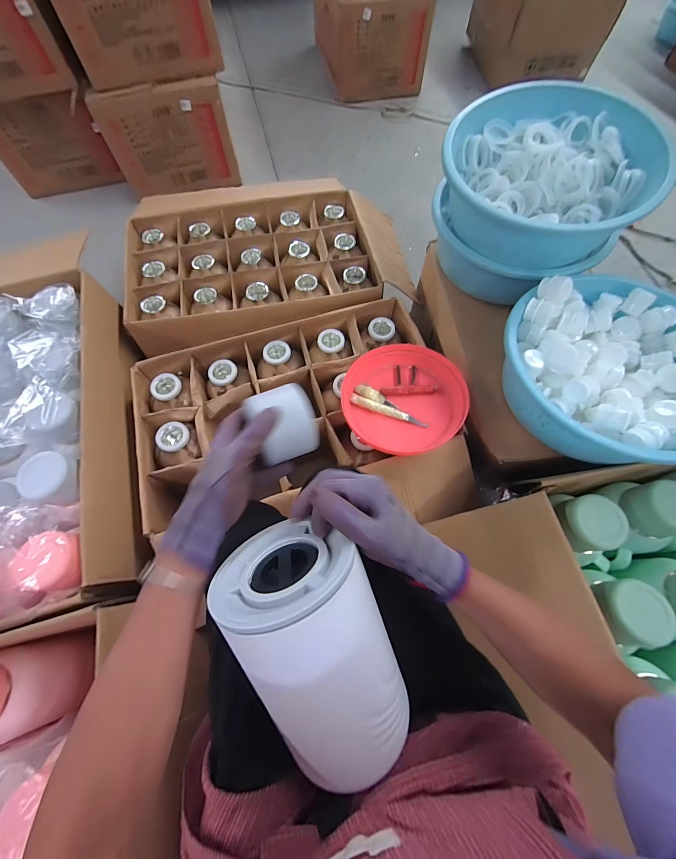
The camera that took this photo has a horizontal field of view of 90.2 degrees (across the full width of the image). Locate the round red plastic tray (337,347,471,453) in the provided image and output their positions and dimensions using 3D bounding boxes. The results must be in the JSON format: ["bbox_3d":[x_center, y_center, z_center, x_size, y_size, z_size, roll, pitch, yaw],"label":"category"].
[{"bbox_3d":[0.124,-0.060,0.650,0.219,0.052,0.216,-2,72,6],"label":"round red plastic tray"}]

